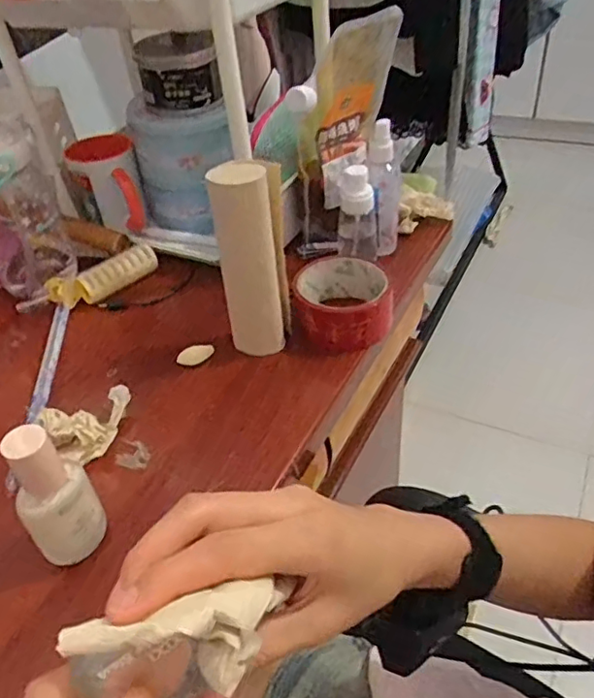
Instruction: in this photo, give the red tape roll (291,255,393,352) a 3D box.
[{"bbox_3d":[0.042,-0.047,0.537,0.087,0.042,0.090,-4,41,3],"label":"red tape roll"}]

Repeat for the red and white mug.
[{"bbox_3d":[-0.223,-0.195,0.693,0.074,0.093,0.094,-21,43,-16],"label":"red and white mug"}]

